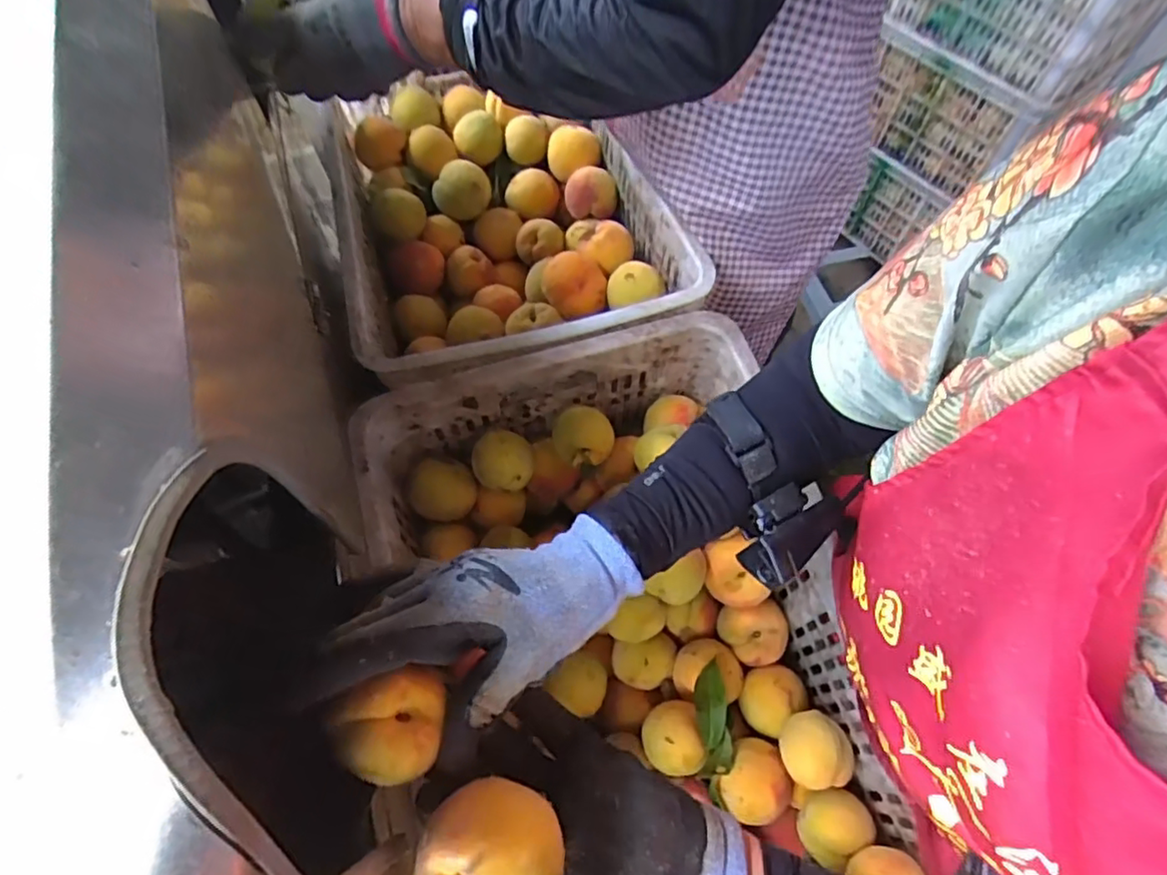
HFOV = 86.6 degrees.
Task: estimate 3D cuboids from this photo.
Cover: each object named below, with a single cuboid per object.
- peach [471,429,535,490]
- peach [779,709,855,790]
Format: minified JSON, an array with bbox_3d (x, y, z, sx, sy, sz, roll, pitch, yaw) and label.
[{"bbox_3d":[-0.078,0.023,0.618,0.057,0.048,0.055,0,64,1],"label":"peach"},{"bbox_3d":[0.201,0.270,0.537,0.055,0.048,0.058,0,64,1],"label":"peach"}]

